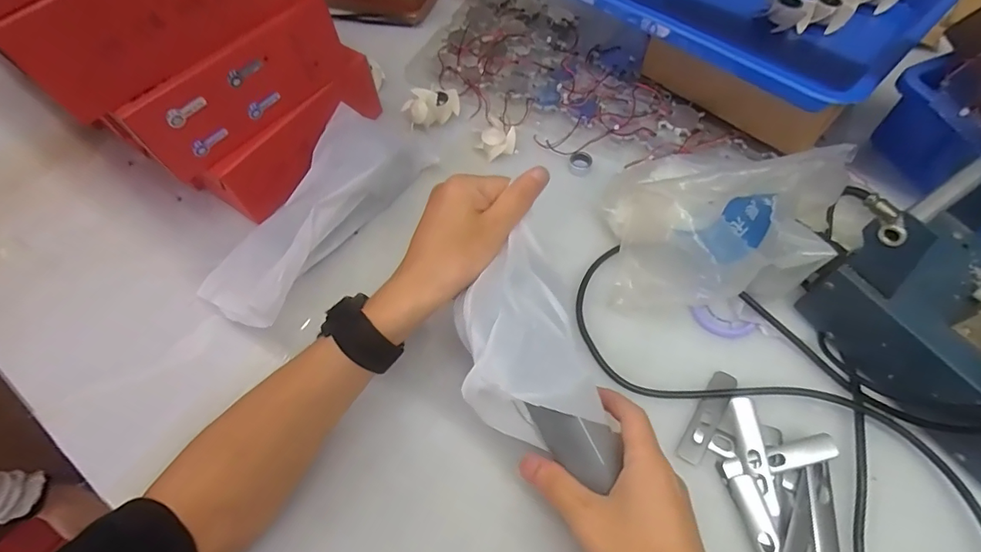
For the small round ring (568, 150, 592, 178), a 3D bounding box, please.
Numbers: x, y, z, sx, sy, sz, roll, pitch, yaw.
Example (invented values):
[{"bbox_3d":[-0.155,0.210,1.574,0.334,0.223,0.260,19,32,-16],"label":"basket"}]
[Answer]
[{"bbox_3d":[0.090,-0.113,0.482,0.022,0.012,0.023,-1,62,2],"label":"small round ring"}]

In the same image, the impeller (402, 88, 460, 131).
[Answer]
[{"bbox_3d":[-0.060,-0.181,0.507,0.061,0.031,0.035,-21,63,-8],"label":"impeller"}]

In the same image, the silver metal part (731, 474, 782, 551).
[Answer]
[{"bbox_3d":[0.184,0.176,0.322,0.017,0.005,0.079,-11,62,-3],"label":"silver metal part"}]

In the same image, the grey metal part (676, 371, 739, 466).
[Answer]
[{"bbox_3d":[0.166,0.106,0.367,0.018,0.006,0.077,31,68,17],"label":"grey metal part"}]

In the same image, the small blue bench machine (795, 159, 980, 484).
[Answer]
[{"bbox_3d":[0.335,0.031,0.332,0.126,0.112,0.196,-36,67,-15],"label":"small blue bench machine"}]

